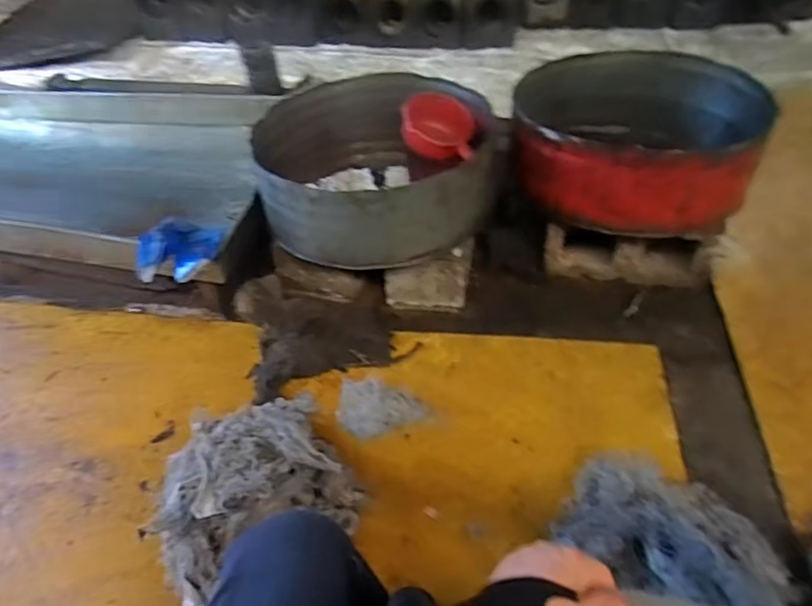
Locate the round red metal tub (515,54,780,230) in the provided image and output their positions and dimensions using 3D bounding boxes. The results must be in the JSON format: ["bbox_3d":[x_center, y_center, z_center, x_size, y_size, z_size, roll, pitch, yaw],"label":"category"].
[{"bbox_3d":[0.541,-0.418,1.418,0.528,0.217,0.521,-3,42,2],"label":"round red metal tub"}]

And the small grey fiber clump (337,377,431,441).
[{"bbox_3d":[-0.051,0.186,1.140,0.164,0.094,0.099,-17,43,-14],"label":"small grey fiber clump"}]

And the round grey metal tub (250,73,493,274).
[{"bbox_3d":[-0.071,-0.305,1.384,0.557,0.235,0.508,-3,42,2],"label":"round grey metal tub"}]

